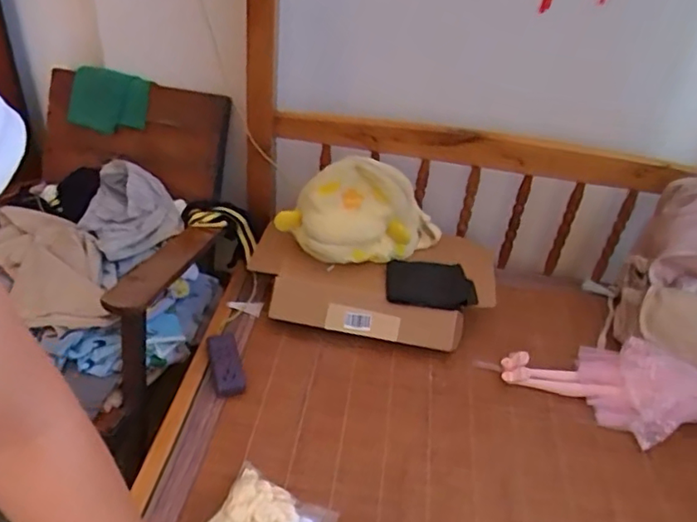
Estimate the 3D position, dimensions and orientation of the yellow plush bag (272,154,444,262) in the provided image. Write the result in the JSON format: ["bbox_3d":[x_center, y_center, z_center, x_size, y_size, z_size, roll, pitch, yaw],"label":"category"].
[{"bbox_3d":[0.040,-0.097,1.199,0.352,0.205,0.115,-4,37,-13],"label":"yellow plush bag"}]

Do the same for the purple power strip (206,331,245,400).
[{"bbox_3d":[-0.220,0.185,1.060,0.052,0.019,0.136,-8,38,-19],"label":"purple power strip"}]

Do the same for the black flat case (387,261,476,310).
[{"bbox_3d":[0.162,0.048,1.174,0.175,0.012,0.110,5,51,9],"label":"black flat case"}]

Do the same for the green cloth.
[{"bbox_3d":[-0.552,-0.364,1.360,0.203,0.138,0.011,16,13,13],"label":"green cloth"}]

